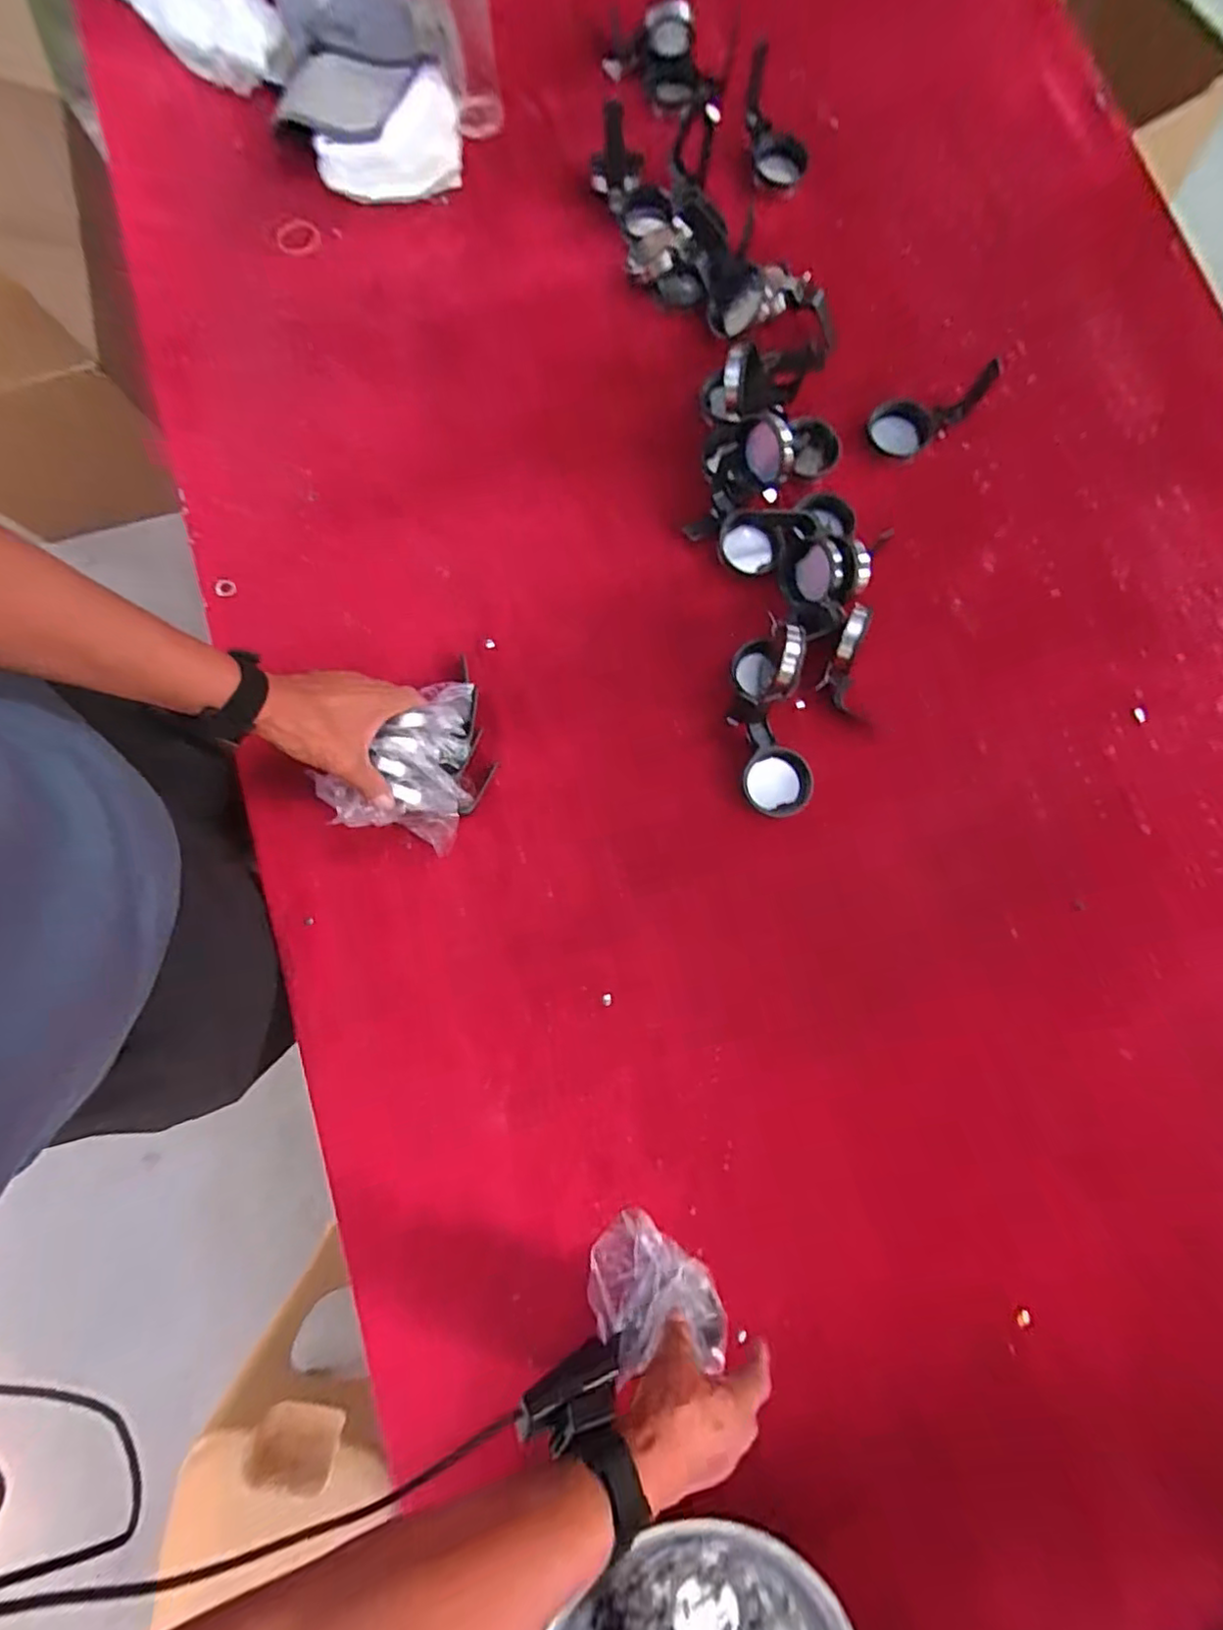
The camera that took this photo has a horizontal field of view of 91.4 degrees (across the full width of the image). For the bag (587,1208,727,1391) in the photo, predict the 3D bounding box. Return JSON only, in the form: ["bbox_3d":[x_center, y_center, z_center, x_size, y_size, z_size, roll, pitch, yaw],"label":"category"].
[{"bbox_3d":[0.037,0.433,0.539,0.110,0.046,0.114,-11,79,-3],"label":"bag"}]

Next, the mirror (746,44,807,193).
[{"bbox_3d":[0.196,-0.860,0.742,0.067,0.037,0.156,-18,96,-4],"label":"mirror"}]

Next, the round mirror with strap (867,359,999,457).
[{"bbox_3d":[0.364,-0.459,0.681,0.133,0.036,0.063,-19,79,14],"label":"round mirror with strap"}]

